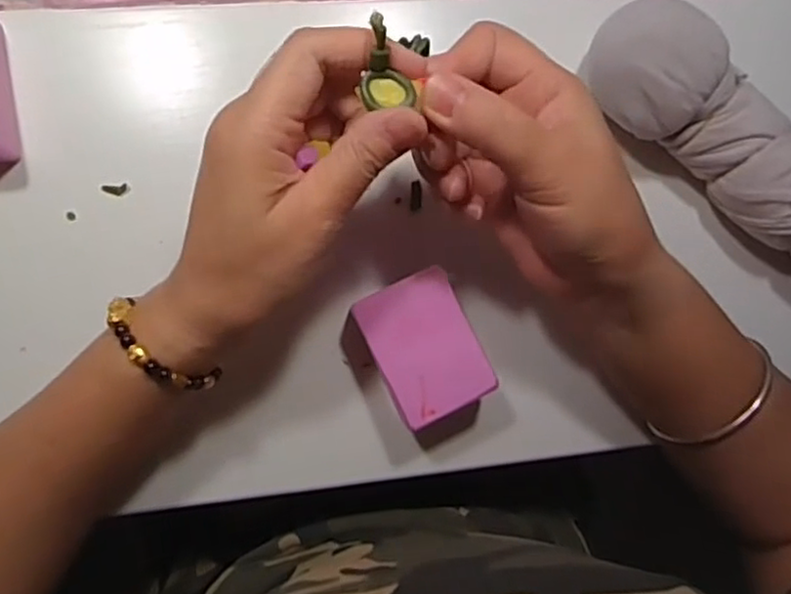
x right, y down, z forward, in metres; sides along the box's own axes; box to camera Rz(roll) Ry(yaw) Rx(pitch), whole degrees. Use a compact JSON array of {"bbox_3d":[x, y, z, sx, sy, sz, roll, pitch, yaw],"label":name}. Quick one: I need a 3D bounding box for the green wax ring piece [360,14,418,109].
[{"bbox_3d":[-0.002,-0.084,0.238,0.018,0.013,0.031,-3,91,-7],"label":"green wax ring piece"}]

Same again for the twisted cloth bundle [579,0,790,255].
[{"bbox_3d":[0.182,-0.068,0.339,0.201,0.056,0.049,39,86,-6],"label":"twisted cloth bundle"}]

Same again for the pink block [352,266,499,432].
[{"bbox_3d":[0.013,0.024,0.332,0.048,0.038,0.066,-25,94,-6],"label":"pink block"}]

